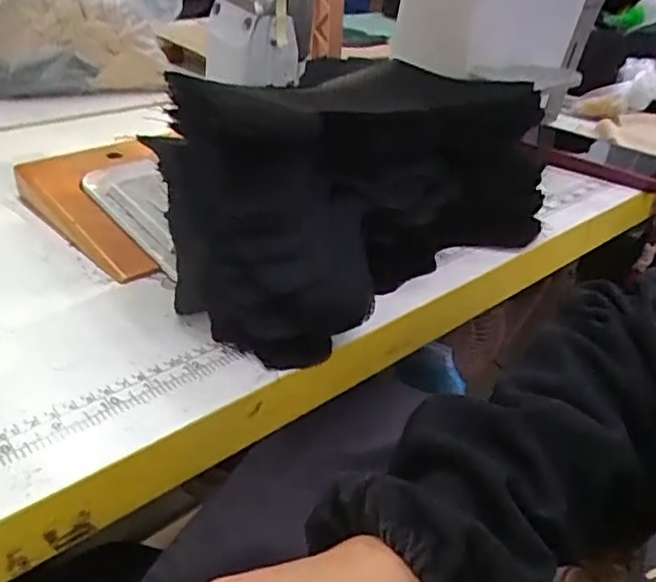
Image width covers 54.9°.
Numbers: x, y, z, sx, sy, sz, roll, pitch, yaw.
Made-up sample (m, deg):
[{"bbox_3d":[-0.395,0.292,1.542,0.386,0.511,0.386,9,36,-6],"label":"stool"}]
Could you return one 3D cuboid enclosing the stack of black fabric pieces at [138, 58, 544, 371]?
[{"bbox_3d":[0.024,-0.081,0.453,0.306,0.136,0.143,-27,44,-38],"label":"stack of black fabric pieces"}]

